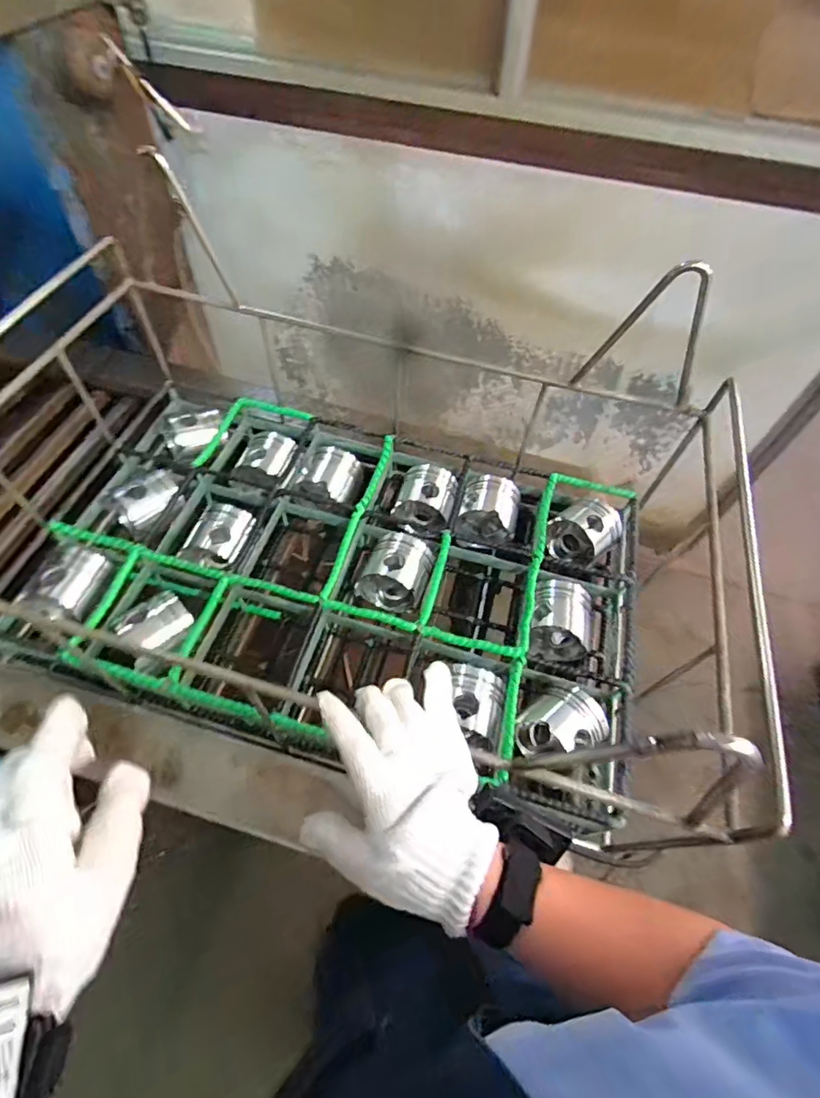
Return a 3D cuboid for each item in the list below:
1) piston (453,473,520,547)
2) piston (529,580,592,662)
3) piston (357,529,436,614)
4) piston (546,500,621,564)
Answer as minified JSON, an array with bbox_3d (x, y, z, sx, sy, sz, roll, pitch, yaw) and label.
[{"bbox_3d":[0.119,-0.064,0.814,0.106,0.080,0.102,2,57,-3],"label":"piston"},{"bbox_3d":[0.205,0.102,0.717,0.084,0.077,0.105,13,57,5],"label":"piston"},{"bbox_3d":[-0.019,0.030,0.734,0.093,0.072,0.100,19,58,8],"label":"piston"},{"bbox_3d":[0.268,-0.027,0.789,0.080,0.083,0.087,2,57,-3],"label":"piston"}]

